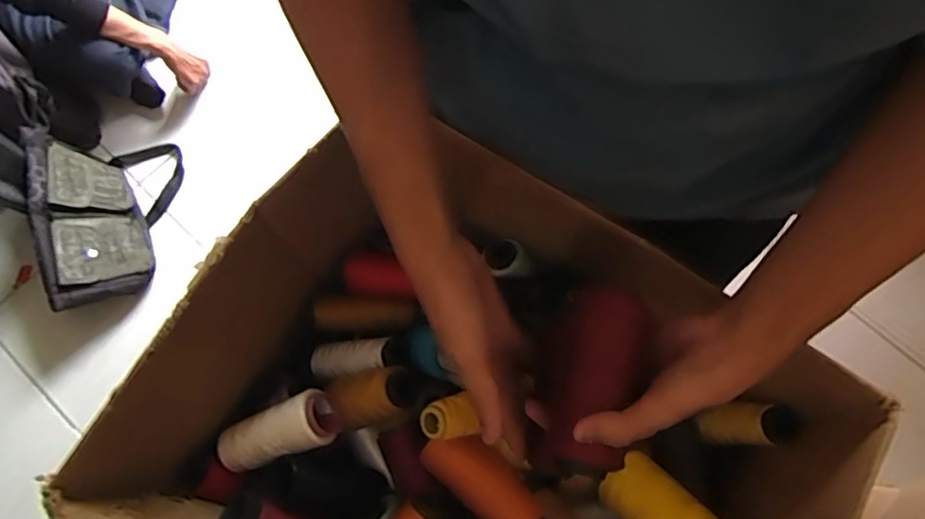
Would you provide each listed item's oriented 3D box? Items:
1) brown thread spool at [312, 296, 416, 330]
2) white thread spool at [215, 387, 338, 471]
[{"bbox_3d":[-0.095,0.052,0.590,0.094,0.036,0.025,-1,74,-1],"label":"brown thread spool"},{"bbox_3d":[-0.164,0.155,0.539,0.108,0.040,0.043,-25,75,13],"label":"white thread spool"}]

